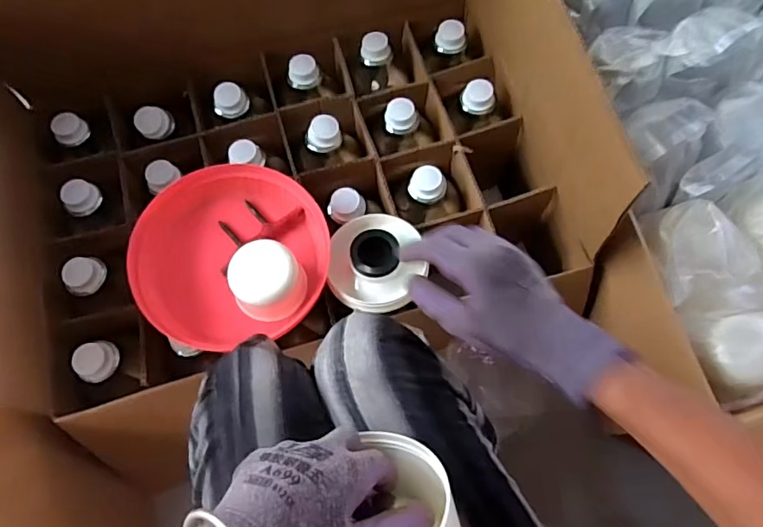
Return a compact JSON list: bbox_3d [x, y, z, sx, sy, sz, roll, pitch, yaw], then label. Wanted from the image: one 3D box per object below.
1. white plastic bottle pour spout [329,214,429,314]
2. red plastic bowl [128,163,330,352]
[{"bbox_3d":[-0.006,-0.003,0.628,0.109,0.031,0.116,2,70,2],"label":"white plastic bottle pour spout"},{"bbox_3d":[-0.177,-0.017,0.629,0.222,0.074,0.209,0,70,1],"label":"red plastic bowl"}]

